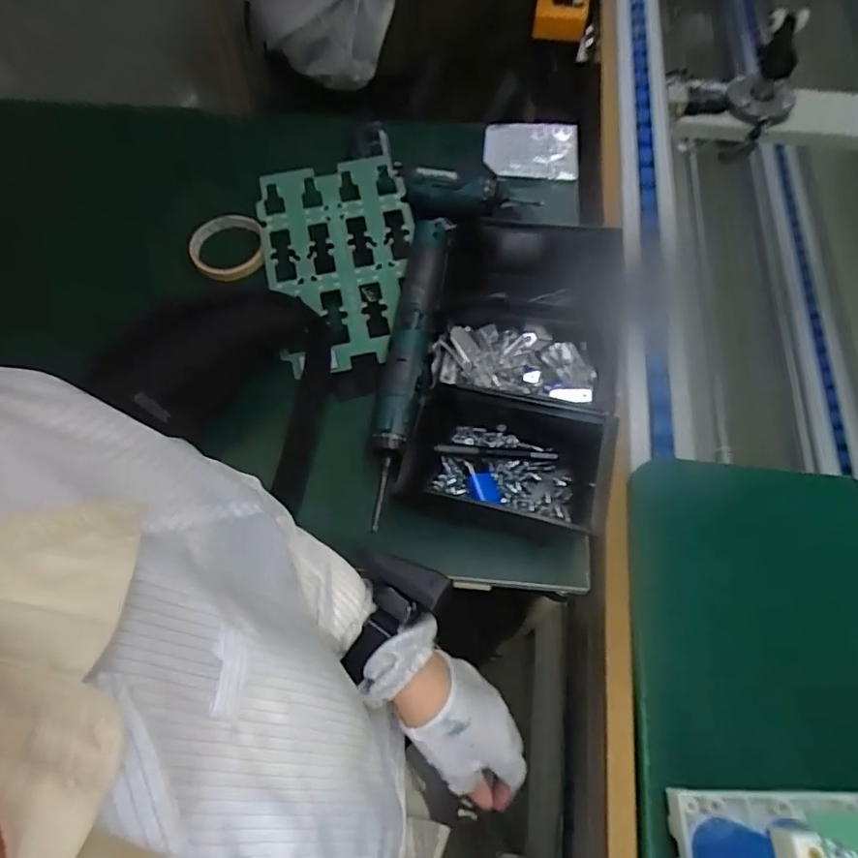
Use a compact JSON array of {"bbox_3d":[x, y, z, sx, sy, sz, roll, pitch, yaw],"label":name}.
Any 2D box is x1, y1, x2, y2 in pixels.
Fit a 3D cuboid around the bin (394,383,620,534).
[{"bbox_3d":[0.067,0.030,0.498,0.177,0.073,0.116,14,65,7],"label":"bin"}]

